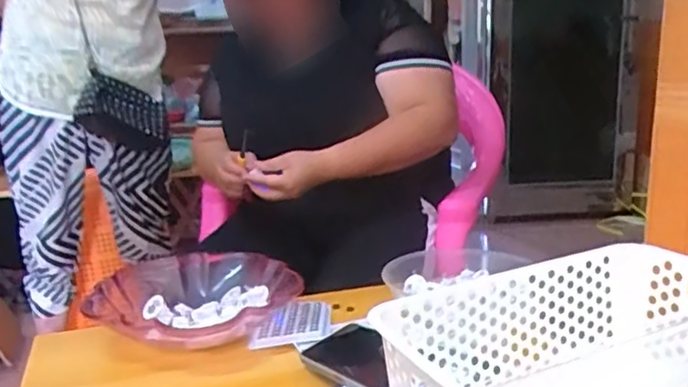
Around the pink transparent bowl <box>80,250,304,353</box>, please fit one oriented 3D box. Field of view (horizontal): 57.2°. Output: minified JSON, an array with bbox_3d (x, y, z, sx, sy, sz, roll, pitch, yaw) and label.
[{"bbox_3d":[-0.200,0.137,0.833,0.227,0.076,0.302,-11,16,-37],"label":"pink transparent bowl"}]

